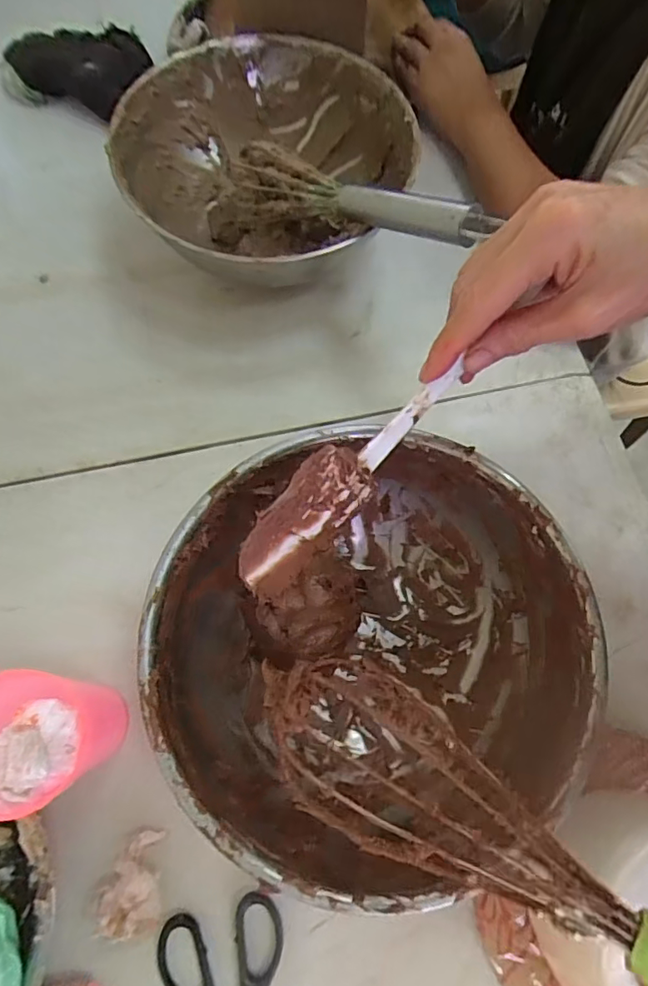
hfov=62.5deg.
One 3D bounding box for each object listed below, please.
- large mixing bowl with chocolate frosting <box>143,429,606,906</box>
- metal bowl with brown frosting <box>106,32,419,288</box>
[{"bbox_3d":[0.025,0.088,0.342,0.244,0.101,0.229,0,70,0],"label":"large mixing bowl with chocolate frosting"},{"bbox_3d":[-0.056,-0.283,0.482,0.235,0.093,0.257,0,70,-1],"label":"metal bowl with brown frosting"}]

